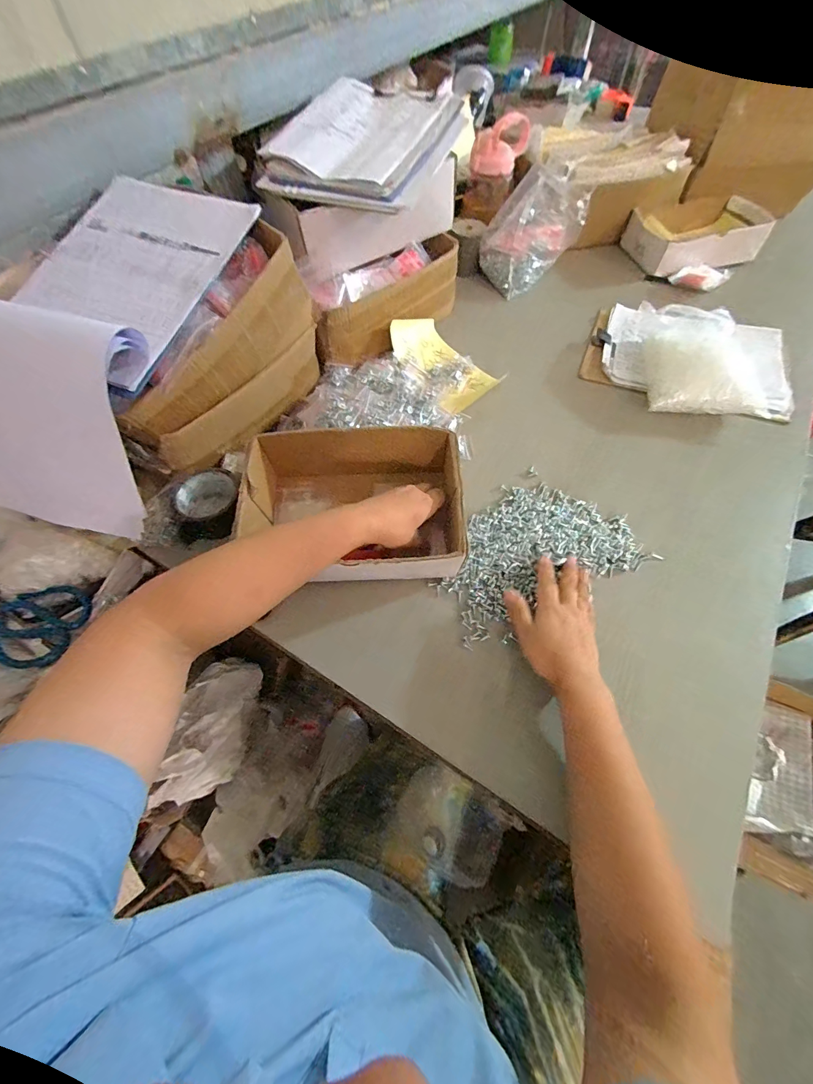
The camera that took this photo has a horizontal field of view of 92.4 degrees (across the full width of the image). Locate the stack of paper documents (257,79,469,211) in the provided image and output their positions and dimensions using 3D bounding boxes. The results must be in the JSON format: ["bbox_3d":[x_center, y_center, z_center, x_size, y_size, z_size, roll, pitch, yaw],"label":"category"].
[{"bbox_3d":[-0.062,-0.657,0.638,0.249,0.051,0.325,18,63,12],"label":"stack of paper documents"}]

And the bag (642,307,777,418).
[{"bbox_3d":[0.486,-0.297,0.635,0.169,0.066,0.219,7,61,6],"label":"bag"}]

